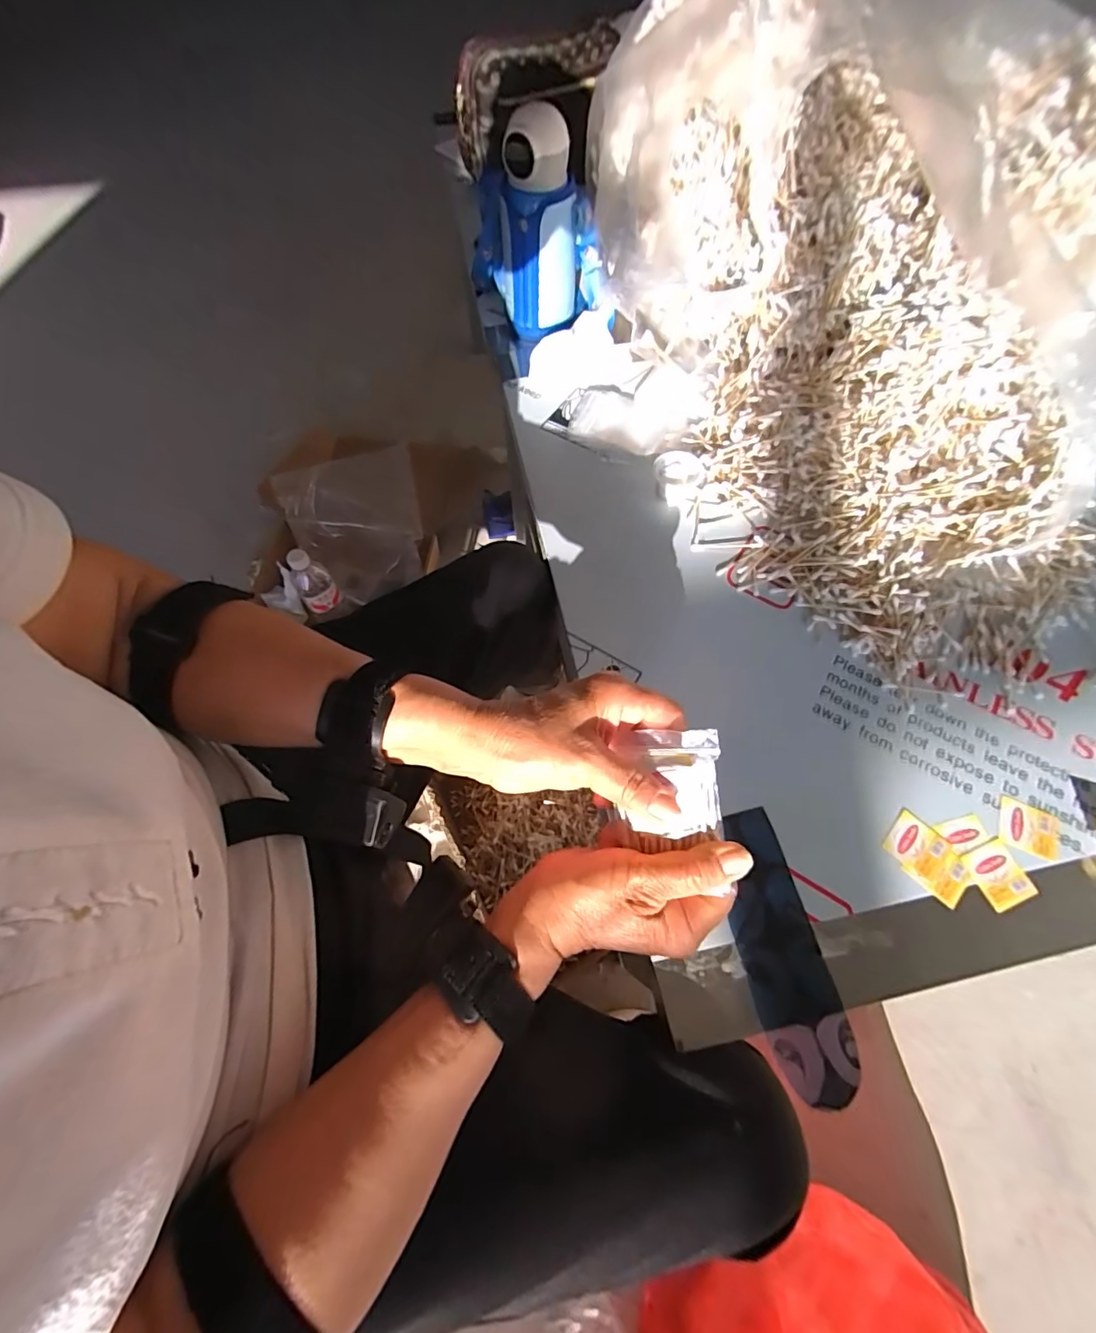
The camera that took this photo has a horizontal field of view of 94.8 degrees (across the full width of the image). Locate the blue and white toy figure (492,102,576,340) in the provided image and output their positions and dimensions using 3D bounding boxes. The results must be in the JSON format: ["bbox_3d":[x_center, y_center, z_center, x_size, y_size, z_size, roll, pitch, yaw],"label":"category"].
[{"bbox_3d":[-0.015,-0.514,0.603,0.102,0.198,0.124,-2,65,-1],"label":"blue and white toy figure"}]

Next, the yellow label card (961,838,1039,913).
[{"bbox_3d":[0.357,0.165,0.398,0.040,0.004,0.046,-19,66,-9],"label":"yellow label card"}]

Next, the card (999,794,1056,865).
[{"bbox_3d":[0.394,0.132,0.413,0.042,0.004,0.043,22,66,10],"label":"card"}]

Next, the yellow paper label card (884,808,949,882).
[{"bbox_3d":[0.299,0.144,0.408,0.038,0.004,0.041,37,70,16],"label":"yellow paper label card"}]

